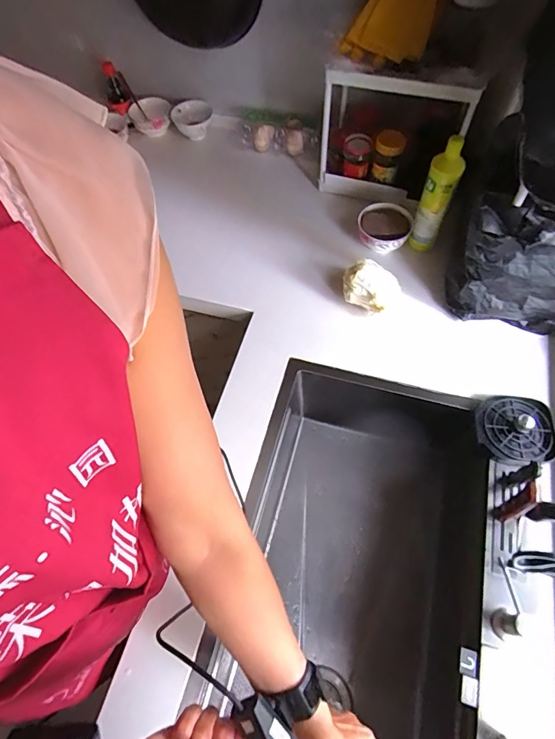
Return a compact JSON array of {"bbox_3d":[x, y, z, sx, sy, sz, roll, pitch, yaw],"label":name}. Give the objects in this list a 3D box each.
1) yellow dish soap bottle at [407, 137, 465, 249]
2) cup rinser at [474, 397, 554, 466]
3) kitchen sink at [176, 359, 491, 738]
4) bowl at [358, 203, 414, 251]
[{"bbox_3d":[0.310,-0.332,0.812,0.054,0.215,0.064,15,59,9],"label":"yellow dish soap bottle"},{"bbox_3d":[0.408,0.099,0.686,0.128,0.043,0.117,0,58,0],"label":"cup rinser"},{"bbox_3d":[0.135,0.428,0.739,0.437,0.301,0.753,13,59,8],"label":"kitchen sink"},{"bbox_3d":[0.232,-0.312,0.904,0.116,0.062,0.114,0,58,0],"label":"bowl"}]

